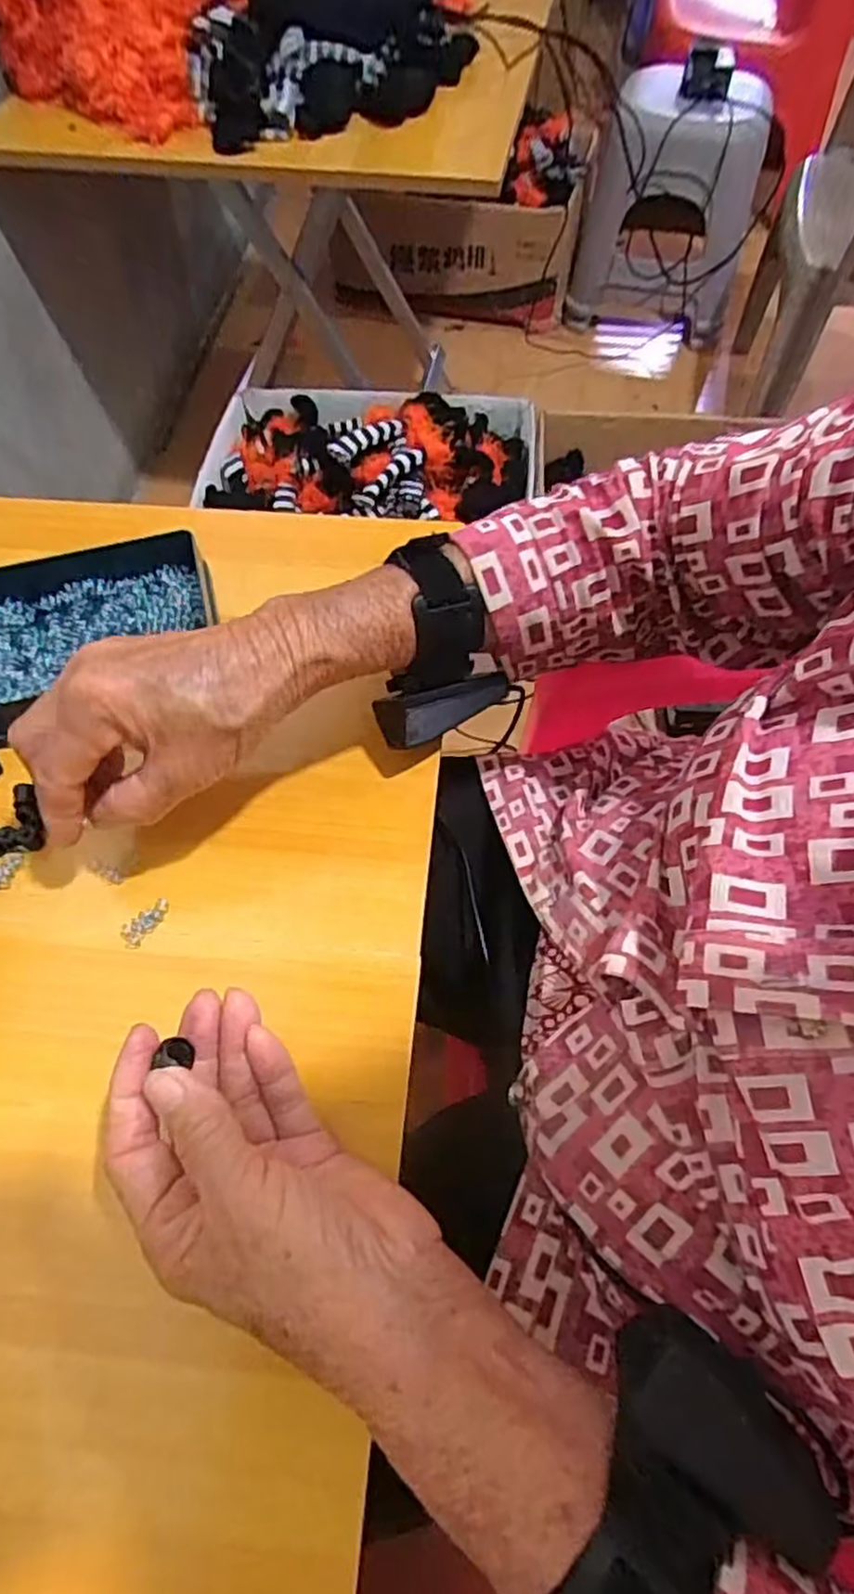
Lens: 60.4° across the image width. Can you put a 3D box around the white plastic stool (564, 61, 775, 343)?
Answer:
[{"bbox_3d":[0.433,-1.068,1.330,0.292,0.312,0.265,14,63,8],"label":"white plastic stool"}]

